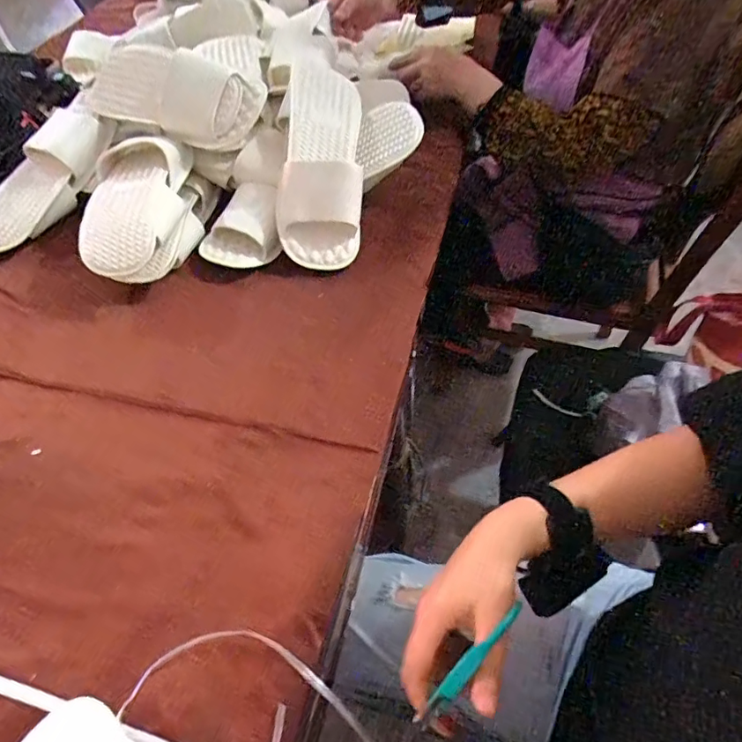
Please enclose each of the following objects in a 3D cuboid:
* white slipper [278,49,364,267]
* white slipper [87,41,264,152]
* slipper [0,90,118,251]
[{"bbox_3d":[-0.060,-0.278,0.646,0.096,0.063,0.301,0,71,3],"label":"white slipper"},{"bbox_3d":[-0.254,-0.358,0.673,0.259,0.100,0.070,24,23,22],"label":"white slipper"},{"bbox_3d":[-0.435,-0.261,0.696,0.096,0.058,0.249,35,86,27],"label":"slipper"}]

